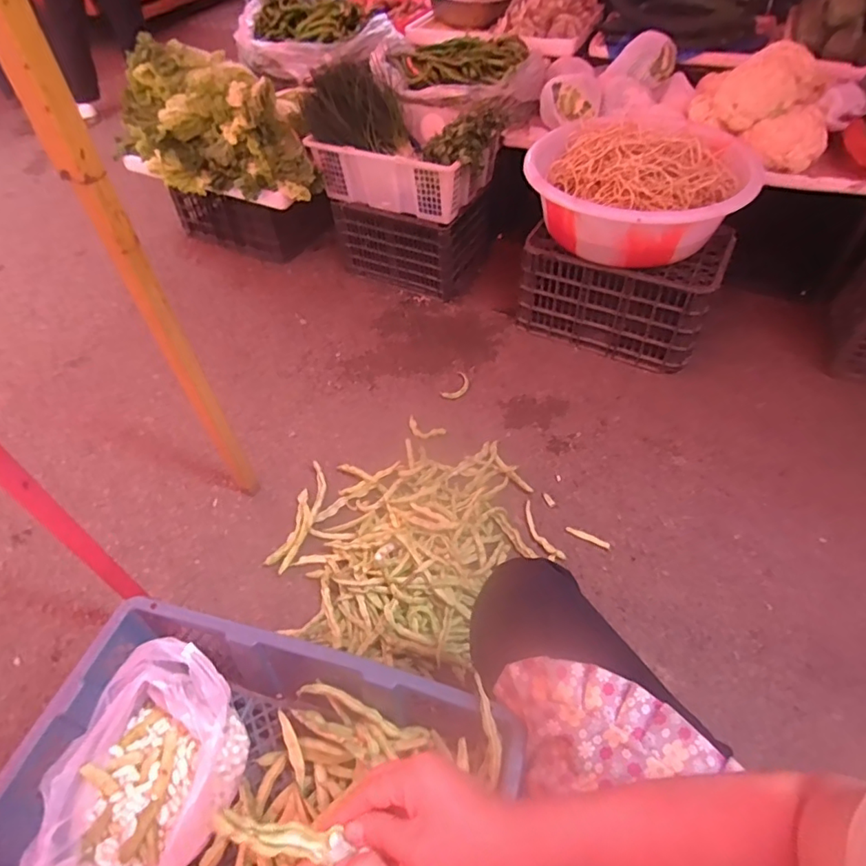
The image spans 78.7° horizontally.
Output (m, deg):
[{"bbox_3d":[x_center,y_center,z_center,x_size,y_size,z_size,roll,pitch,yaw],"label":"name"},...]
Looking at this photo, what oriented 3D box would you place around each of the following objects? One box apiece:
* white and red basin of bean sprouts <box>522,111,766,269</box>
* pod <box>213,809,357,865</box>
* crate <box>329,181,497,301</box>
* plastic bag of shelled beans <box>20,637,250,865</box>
[{"bbox_3d":[0.509,-0.592,1.268,0.547,0.175,0.436,-12,52,-7],"label":"white and red basin of bean sprouts"},{"bbox_3d":[-0.099,0.264,0.342,0.015,0.109,0.018,-15,43,35],"label":"pod"},{"bbox_3d":[-0.036,-0.645,1.660,0.430,0.239,0.356,20,55,18],"label":"crate"},{"bbox_3d":[-0.314,0.385,0.563,0.155,0.092,0.276,16,54,15],"label":"plastic bag of shelled beans"}]

